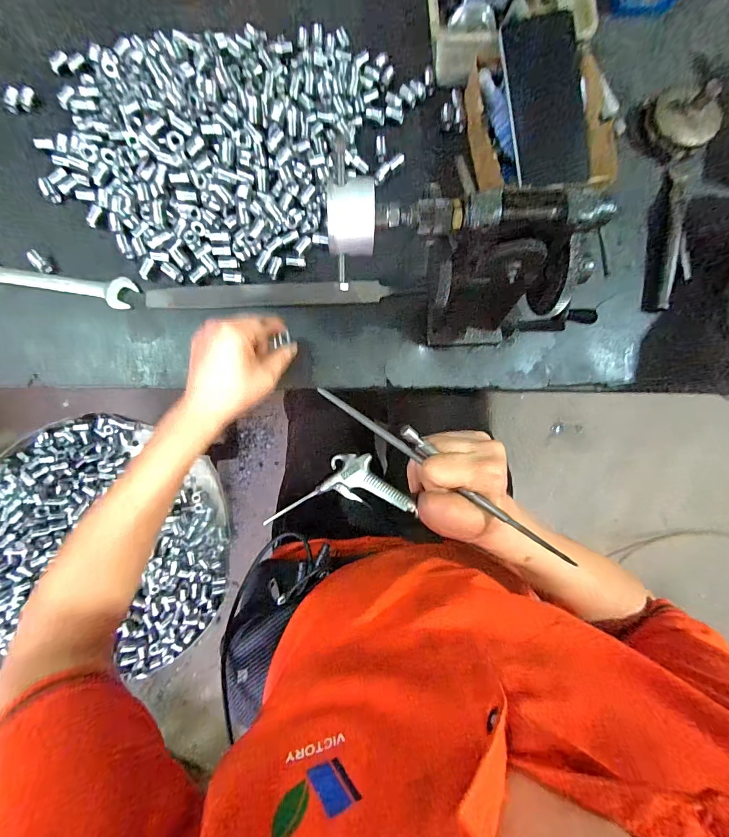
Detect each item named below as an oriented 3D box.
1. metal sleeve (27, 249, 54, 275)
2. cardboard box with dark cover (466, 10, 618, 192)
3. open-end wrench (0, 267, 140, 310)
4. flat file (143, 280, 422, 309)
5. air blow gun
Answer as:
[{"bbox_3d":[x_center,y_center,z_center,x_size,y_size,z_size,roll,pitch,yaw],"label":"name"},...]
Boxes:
[{"bbox_3d":[-0.345,-0.166,0.395,0.028,0.012,0.012,43,85,1],"label":"metal sleeve"},{"bbox_3d":[0.187,-0.327,0.405,0.138,0.063,0.177,-4,84,-4],"label":"cardboard box with dark cover"},{"bbox_3d":[-0.329,-0.144,0.395,0.168,0.007,0.034,9,83,-2],"label":"open-end wrench"},{"bbox_3d":[-0.088,-0.133,0.401,0.288,0.012,0.026,-3,84,-3],"label":"flat file"},{"bbox_3d":[-0.039,0.097,0.506,0.197,0.022,0.085,-13,86,10],"label":"air blow gun"}]

